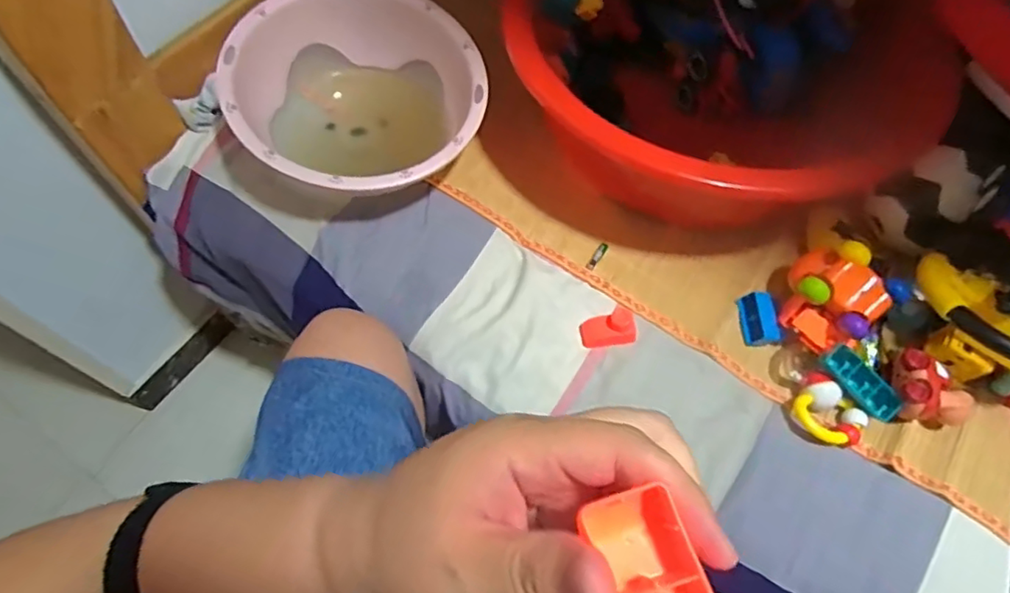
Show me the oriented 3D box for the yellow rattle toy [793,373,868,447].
[{"bbox_3d":[0.343,0.122,0.619,0.073,0.026,0.057,39,69,18],"label":"yellow rattle toy"}]

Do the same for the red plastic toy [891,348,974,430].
[{"bbox_3d":[0.438,0.104,0.616,0.057,0.058,0.085,-40,70,-19],"label":"red plastic toy"}]

